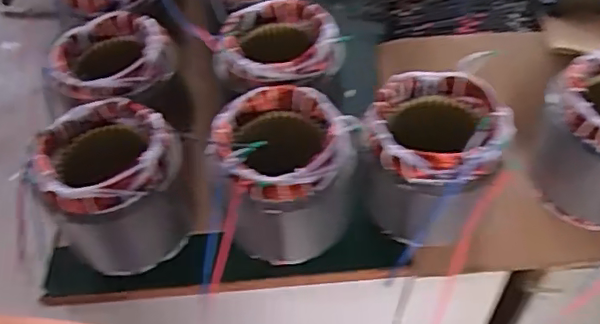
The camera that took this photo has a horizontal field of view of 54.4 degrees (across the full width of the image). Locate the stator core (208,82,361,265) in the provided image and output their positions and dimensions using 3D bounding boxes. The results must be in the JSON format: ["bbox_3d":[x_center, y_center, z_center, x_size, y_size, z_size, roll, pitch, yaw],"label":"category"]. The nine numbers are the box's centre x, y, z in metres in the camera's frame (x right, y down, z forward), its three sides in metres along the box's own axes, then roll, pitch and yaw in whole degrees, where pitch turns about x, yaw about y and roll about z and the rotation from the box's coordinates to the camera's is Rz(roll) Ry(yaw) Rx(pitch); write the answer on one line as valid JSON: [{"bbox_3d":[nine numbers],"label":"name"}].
[{"bbox_3d":[-0.016,0.010,0.648,0.142,0.160,0.137,-11,52,-4],"label":"stator core"}]

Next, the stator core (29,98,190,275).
[{"bbox_3d":[-0.206,0.030,0.664,0.141,0.155,0.126,-30,56,-18],"label":"stator core"}]

